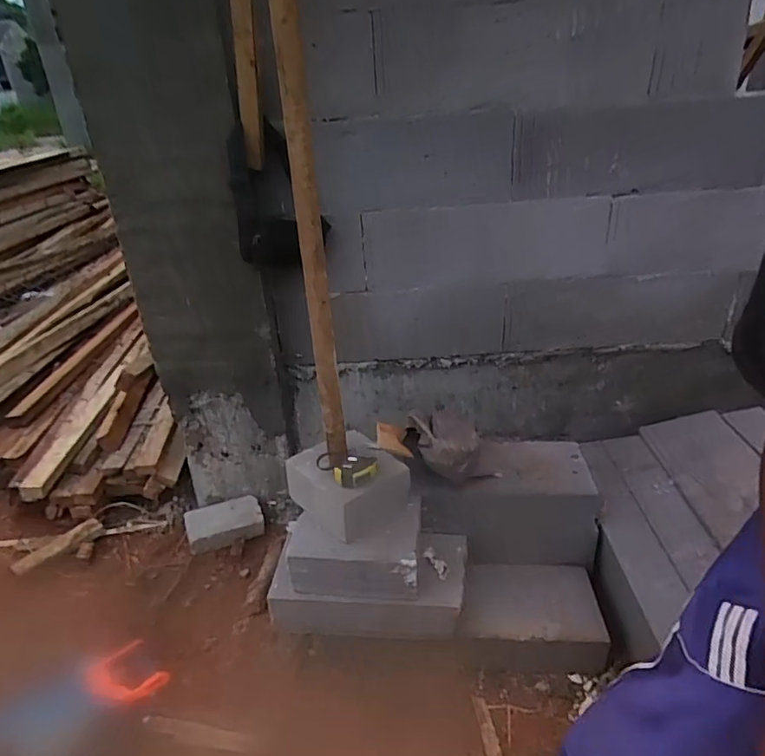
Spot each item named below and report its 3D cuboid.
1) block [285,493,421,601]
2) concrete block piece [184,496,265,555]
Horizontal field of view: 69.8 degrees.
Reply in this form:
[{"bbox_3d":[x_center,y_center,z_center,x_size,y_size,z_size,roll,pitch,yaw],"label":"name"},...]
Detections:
[{"bbox_3d":[-0.049,0.331,1.099,0.247,0.113,0.183,-1,29,5],"label":"block"},{"bbox_3d":[-0.432,0.399,1.508,0.202,0.062,0.125,-12,30,-15],"label":"concrete block piece"}]

